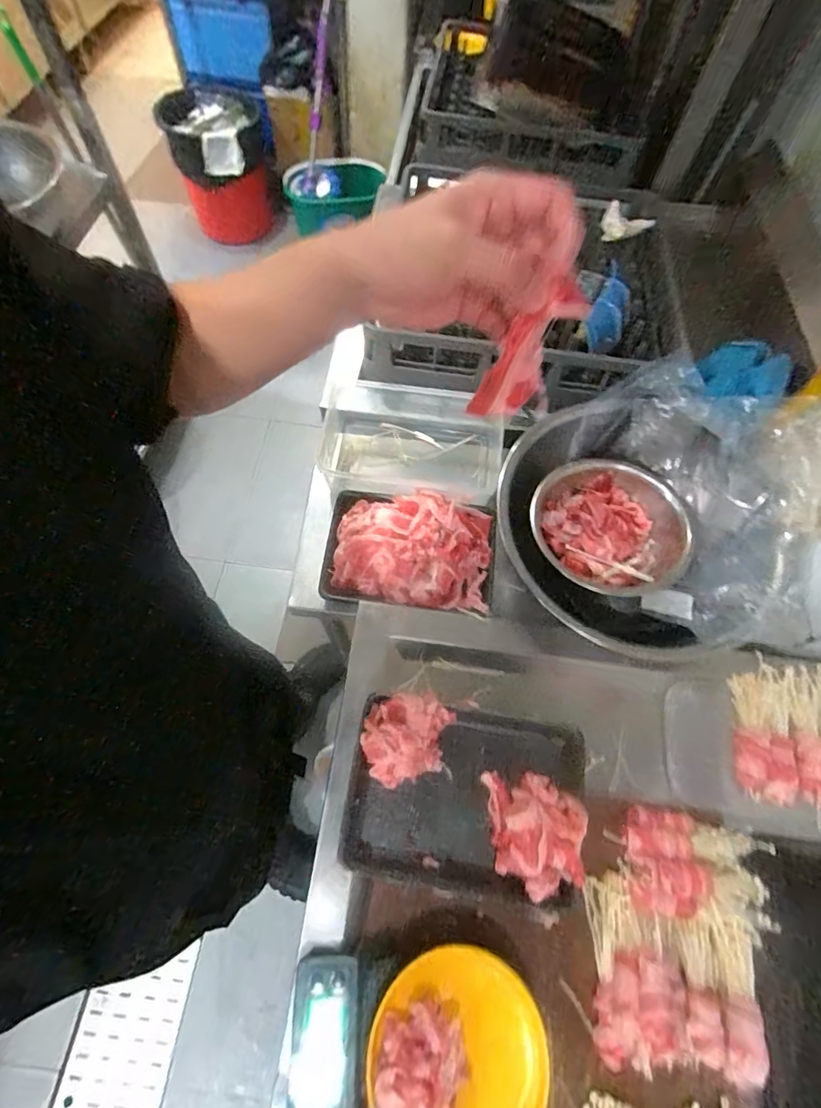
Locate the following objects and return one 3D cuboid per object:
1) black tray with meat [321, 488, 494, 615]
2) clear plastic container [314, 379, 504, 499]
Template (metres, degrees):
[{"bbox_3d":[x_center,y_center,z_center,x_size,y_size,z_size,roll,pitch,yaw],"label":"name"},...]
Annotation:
[{"bbox_3d":[0.001,-0.010,0.632,0.219,0.072,0.156,8,63,1],"label":"black tray with meat"},{"bbox_3d":[-0.001,-0.156,0.713,0.274,0.076,0.177,9,63,2],"label":"clear plastic container"}]

